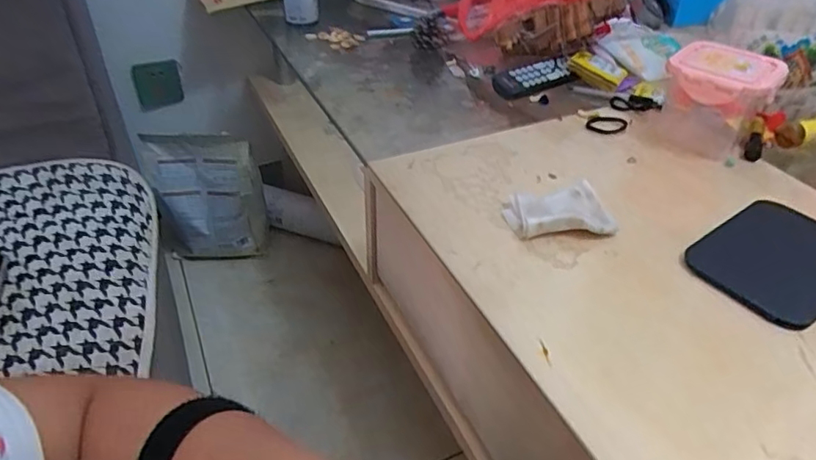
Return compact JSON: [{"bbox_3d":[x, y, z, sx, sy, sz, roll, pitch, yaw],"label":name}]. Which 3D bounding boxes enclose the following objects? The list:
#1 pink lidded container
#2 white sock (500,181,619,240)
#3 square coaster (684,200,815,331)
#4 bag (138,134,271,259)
[{"bbox_3d":[0.358,-0.152,0.654,0.118,0.099,0.128,21,44,23],"label":"pink lidded container"},{"bbox_3d":[0.149,-0.018,0.548,0.098,0.023,0.060,-4,40,-5],"label":"white sock"},{"bbox_3d":[0.339,0.023,0.505,0.156,0.005,0.110,-24,46,-26],"label":"square coaster"},{"bbox_3d":[-0.407,-0.058,1.143,0.226,0.263,0.069,-1,40,-1],"label":"bag"}]

